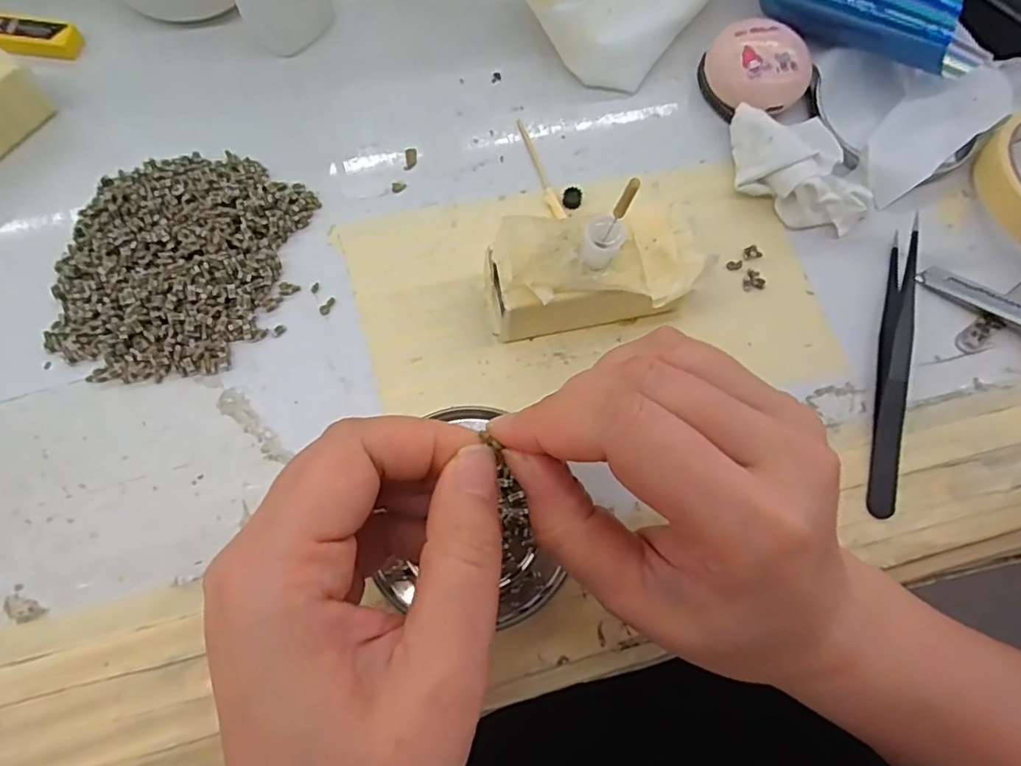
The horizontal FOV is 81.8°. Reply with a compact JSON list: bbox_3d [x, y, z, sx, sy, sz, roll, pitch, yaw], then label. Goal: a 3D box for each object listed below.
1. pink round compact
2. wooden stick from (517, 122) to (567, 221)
[{"bbox_3d":[0.118,-0.150,0.284,0.042,0.023,0.044,1,72,-2],"label":"pink round compact"},{"bbox_3d":[0.013,-0.100,0.274,0.005,0.004,0.058,-19,73,-8],"label":"wooden stick"}]

